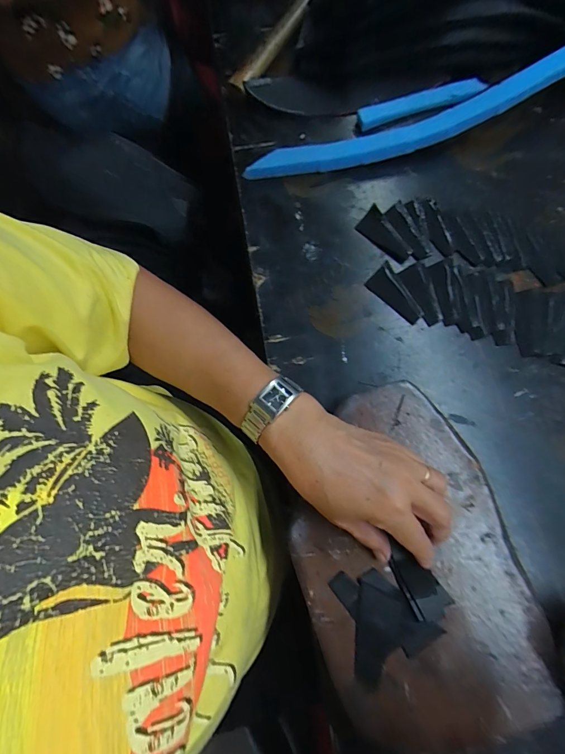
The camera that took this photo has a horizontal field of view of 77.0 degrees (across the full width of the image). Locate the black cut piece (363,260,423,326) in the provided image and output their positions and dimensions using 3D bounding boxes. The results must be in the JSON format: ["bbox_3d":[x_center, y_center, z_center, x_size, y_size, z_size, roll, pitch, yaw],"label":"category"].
[{"bbox_3d":[0.116,-0.083,0.358,0.031,0.004,0.064,-42,79,-8],"label":"black cut piece"}]

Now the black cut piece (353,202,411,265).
[{"bbox_3d":[0.110,-0.149,0.375,0.031,0.004,0.066,-42,80,-8],"label":"black cut piece"}]

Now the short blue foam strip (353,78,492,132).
[{"bbox_3d":[0.158,-0.313,0.406,0.147,0.015,0.018,-17,77,-3],"label":"short blue foam strip"}]

